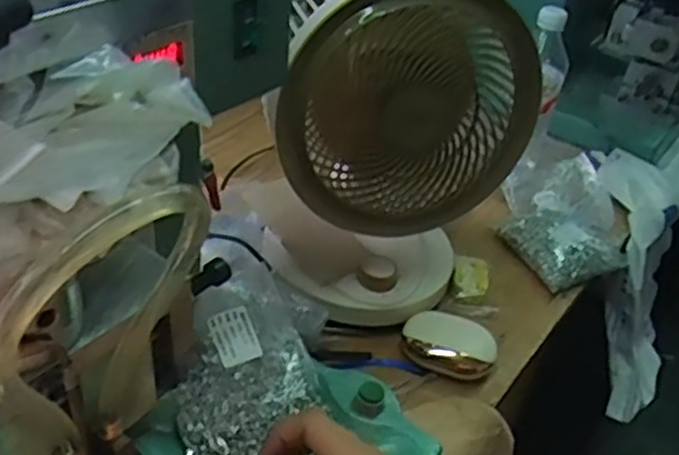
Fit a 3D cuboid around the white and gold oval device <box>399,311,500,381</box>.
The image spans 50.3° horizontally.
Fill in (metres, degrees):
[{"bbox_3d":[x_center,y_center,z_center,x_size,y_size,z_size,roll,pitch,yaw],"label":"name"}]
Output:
[{"bbox_3d":[0.104,0.107,0.677,0.085,0.024,0.060,17,37,13],"label":"white and gold oval device"}]

